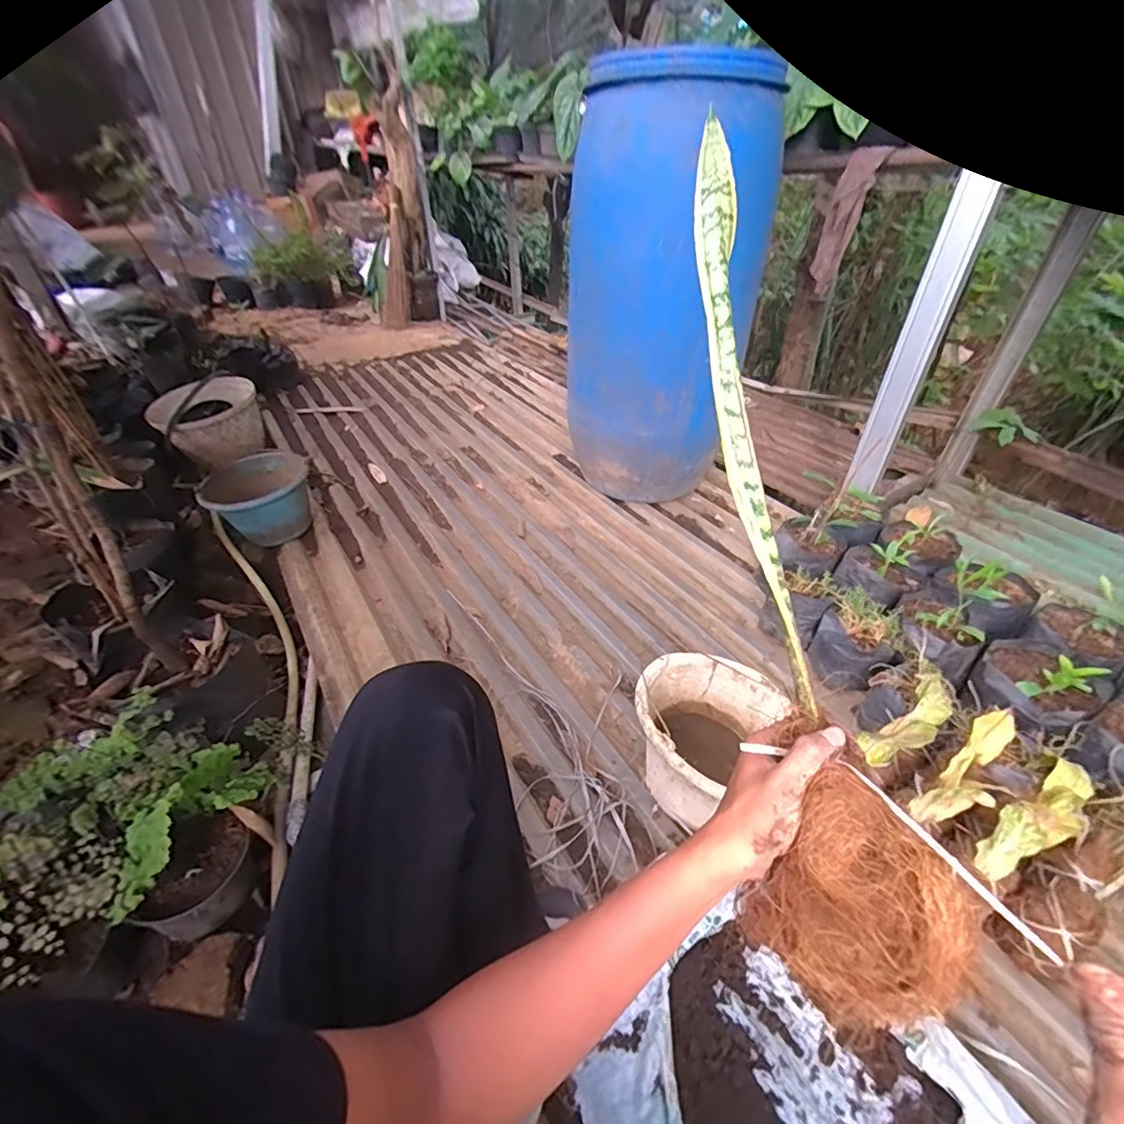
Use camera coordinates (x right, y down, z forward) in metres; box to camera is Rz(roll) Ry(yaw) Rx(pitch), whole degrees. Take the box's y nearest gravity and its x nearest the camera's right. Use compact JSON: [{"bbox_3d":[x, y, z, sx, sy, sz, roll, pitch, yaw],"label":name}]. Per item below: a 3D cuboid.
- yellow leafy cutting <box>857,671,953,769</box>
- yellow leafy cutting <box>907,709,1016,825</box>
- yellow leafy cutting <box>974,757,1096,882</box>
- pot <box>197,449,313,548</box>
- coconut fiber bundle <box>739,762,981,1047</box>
[{"bbox_3d":[0.518,0.239,0.773,0.223,0.061,0.066,-25,47,-25],"label":"yellow leafy cutting"},{"bbox_3d":[0.558,0.287,0.703,0.206,0.067,0.062,-28,48,-27],"label":"yellow leafy cutting"},{"bbox_3d":[0.610,0.320,0.657,0.219,0.047,0.056,-21,45,-21],"label":"yellow leafy cutting"},{"bbox_3d":[-0.740,-0.140,1.289,0.238,0.182,0.247,-23,46,-22],"label":"pot"},{"bbox_3d":[0.181,0.211,0.316,0.096,0.079,0.106,-28,47,-29],"label":"coconut fiber bundle"}]

